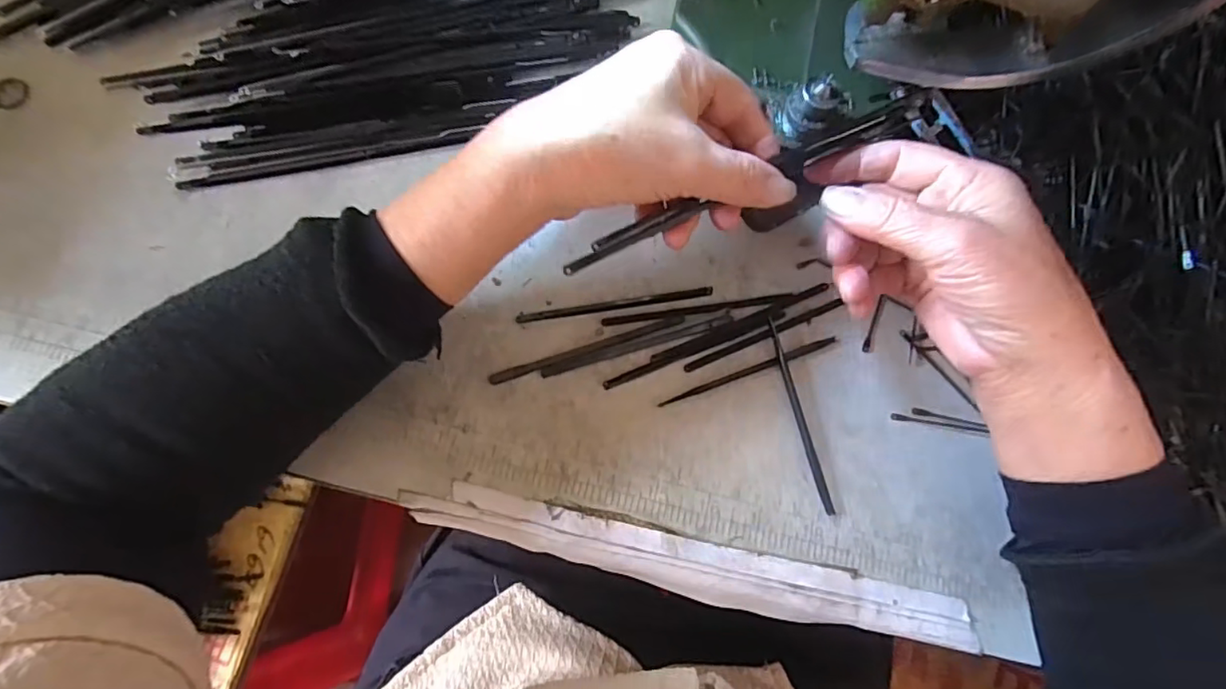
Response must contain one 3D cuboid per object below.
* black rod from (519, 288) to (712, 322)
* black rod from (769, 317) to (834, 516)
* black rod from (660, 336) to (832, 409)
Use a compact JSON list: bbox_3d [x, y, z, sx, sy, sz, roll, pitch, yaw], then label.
[{"bbox_3d":[0.002,-0.020,0.299,0.098,0.006,0.005,-8,77,-7],"label":"black rod"},{"bbox_3d":[0.091,0.034,0.290,0.006,0.004,0.096,-13,78,-8],"label":"black rod"},{"bbox_3d":[0.068,0.013,0.296,0.096,0.009,0.004,-19,78,-9],"label":"black rod"}]

